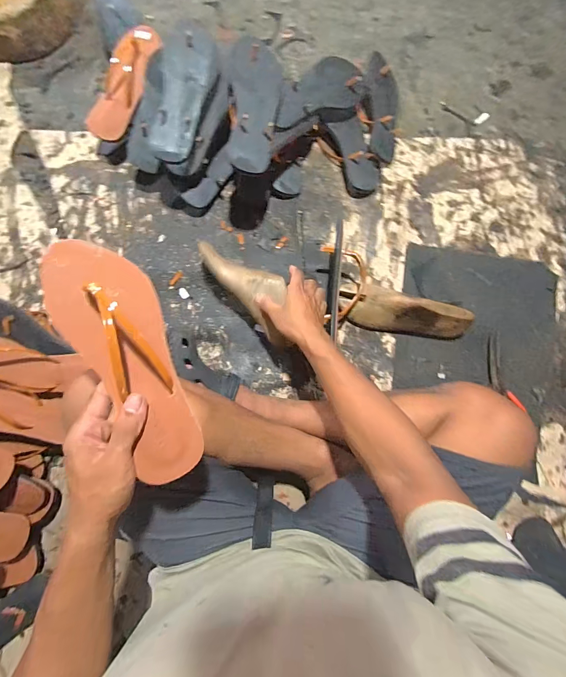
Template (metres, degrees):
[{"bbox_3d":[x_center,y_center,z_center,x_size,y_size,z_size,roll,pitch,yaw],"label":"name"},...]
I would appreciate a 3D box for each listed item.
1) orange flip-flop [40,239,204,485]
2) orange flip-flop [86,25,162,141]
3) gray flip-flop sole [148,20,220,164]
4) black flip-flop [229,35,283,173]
[{"bbox_3d":[-0.154,0.018,0.337,0.089,0.046,0.251,-28,87,-15],"label":"orange flip-flop"},{"bbox_3d":[-0.294,-0.500,0.637,0.099,0.048,0.242,19,83,1],"label":"orange flip-flop"},{"bbox_3d":[-0.169,-0.423,0.574,0.091,0.034,0.234,8,83,-1],"label":"gray flip-flop sole"},{"bbox_3d":[-0.049,-0.399,0.562,0.084,0.035,0.236,2,83,-2],"label":"black flip-flop"}]

